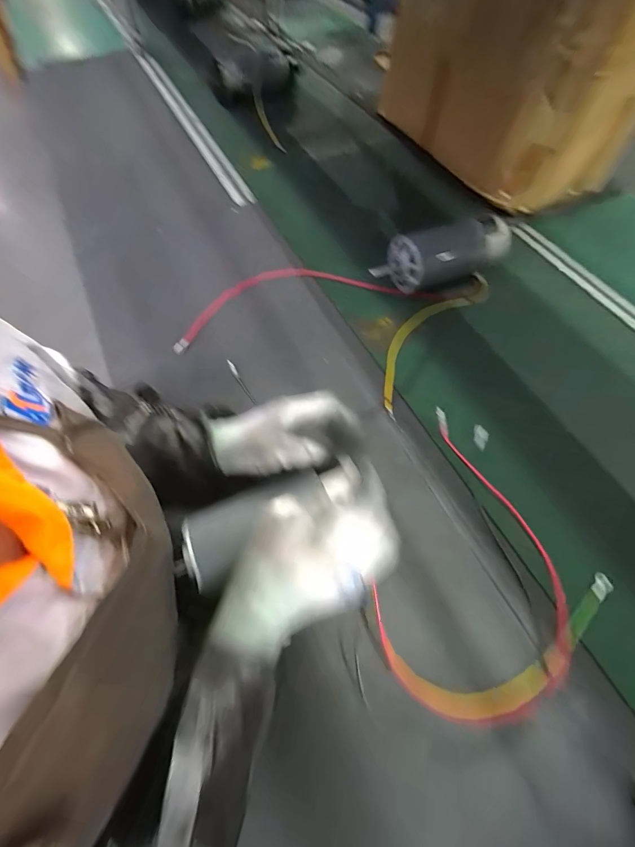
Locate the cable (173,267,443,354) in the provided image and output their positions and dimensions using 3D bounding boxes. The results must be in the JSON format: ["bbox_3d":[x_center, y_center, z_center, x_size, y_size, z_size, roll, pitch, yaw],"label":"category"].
[{"bbox_3d":[-0.024,-0.210,0.535,0.418,0.028,0.114,-12,76,-3],"label":"cable"}]

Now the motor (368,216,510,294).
[{"bbox_3d":[0.183,-0.269,0.537,0.210,0.077,0.083,-20,63,-11],"label":"motor"}]

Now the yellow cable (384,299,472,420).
[{"bbox_3d":[0.146,-0.121,0.491,0.061,0.009,0.272,30,64,13],"label":"yellow cable"}]

